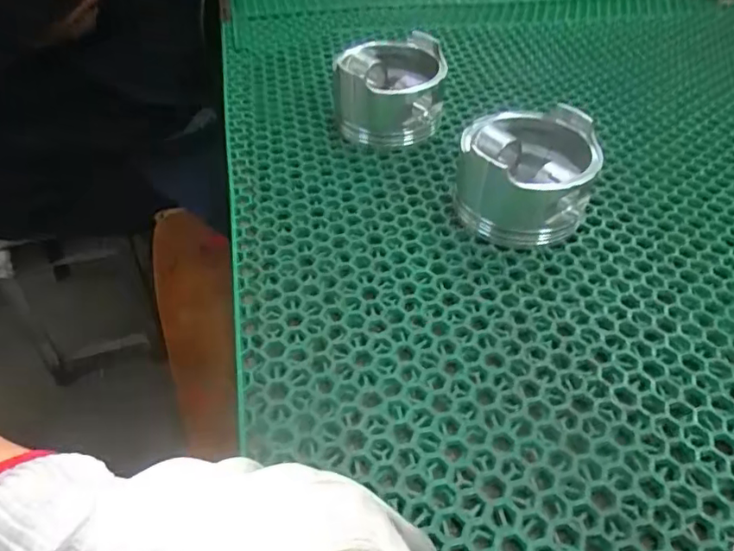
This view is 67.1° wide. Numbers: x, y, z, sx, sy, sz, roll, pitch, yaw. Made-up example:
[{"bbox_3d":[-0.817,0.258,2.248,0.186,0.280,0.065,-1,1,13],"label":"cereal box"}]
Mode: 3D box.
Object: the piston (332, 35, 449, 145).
[{"bbox_3d":[0.014,-0.130,0.397,0.077,0.054,0.077,3,46,0],"label":"piston"}]

